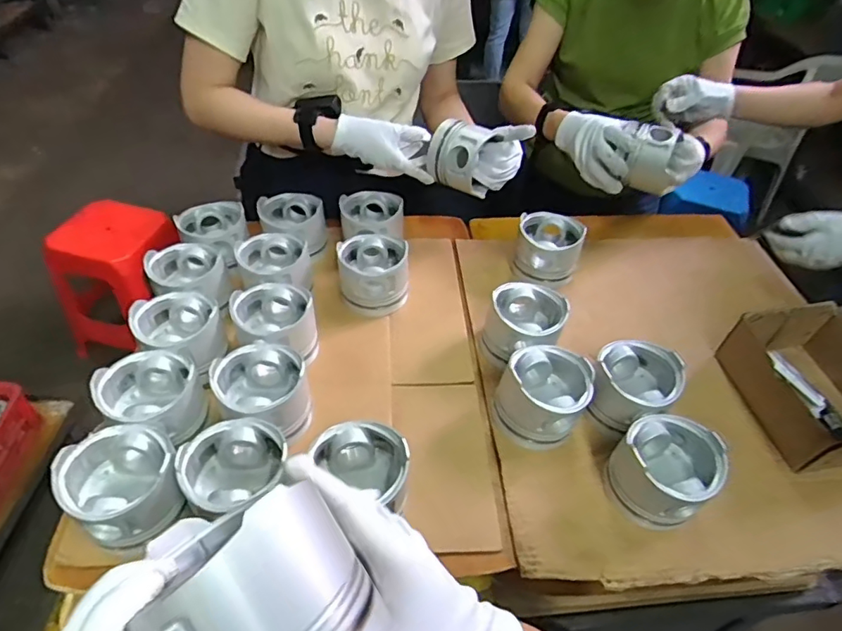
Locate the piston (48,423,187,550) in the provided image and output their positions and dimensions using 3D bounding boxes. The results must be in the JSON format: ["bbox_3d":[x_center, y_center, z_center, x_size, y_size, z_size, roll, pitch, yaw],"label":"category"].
[{"bbox_3d":[-0.294,0.170,0.531,0.100,0.078,0.112,-29,54,-29],"label":"piston"}]

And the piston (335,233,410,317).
[{"bbox_3d":[-0.072,-0.064,0.811,0.106,0.080,0.096,1,45,-3],"label":"piston"}]

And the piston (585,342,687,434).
[{"bbox_3d":[0.269,0.088,0.677,0.097,0.075,0.097,2,45,-2],"label":"piston"}]

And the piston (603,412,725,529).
[{"bbox_3d":[0.275,0.178,0.606,0.098,0.094,0.098,2,45,-2],"label":"piston"}]

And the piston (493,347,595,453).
[{"bbox_3d":[0.148,0.099,0.652,0.100,0.075,0.105,2,45,-2],"label":"piston"}]

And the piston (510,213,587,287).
[{"bbox_3d":[0.204,-0.105,0.872,0.104,0.088,0.091,11,45,6],"label":"piston"}]

